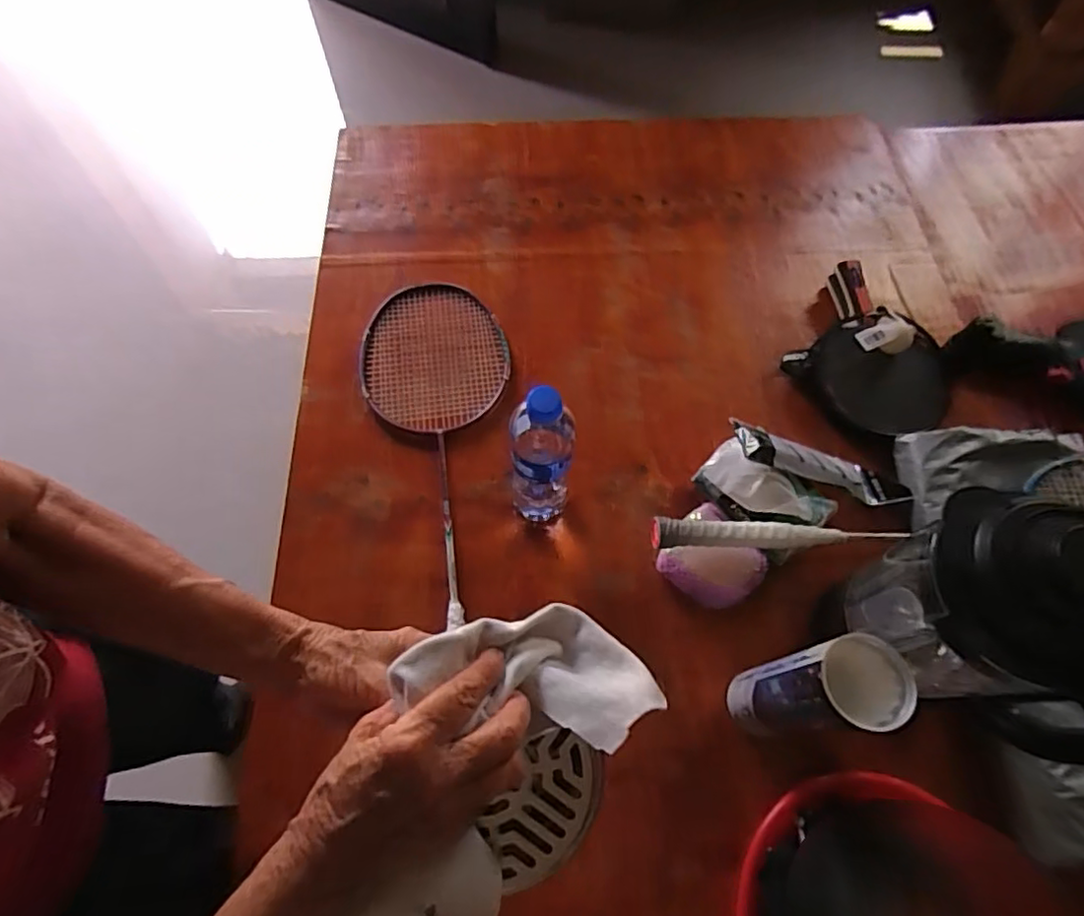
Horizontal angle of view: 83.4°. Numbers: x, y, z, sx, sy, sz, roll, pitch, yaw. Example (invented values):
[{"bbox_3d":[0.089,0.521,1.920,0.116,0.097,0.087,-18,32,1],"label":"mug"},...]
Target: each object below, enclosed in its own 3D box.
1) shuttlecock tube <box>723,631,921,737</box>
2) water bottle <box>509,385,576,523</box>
[{"bbox_3d":[0.225,0.207,0.533,0.067,0.227,0.069,-2,63,-1],"label":"shuttlecock tube"},{"bbox_3d":[-0.002,0.004,0.623,0.065,0.217,0.055,0,63,0],"label":"water bottle"}]

